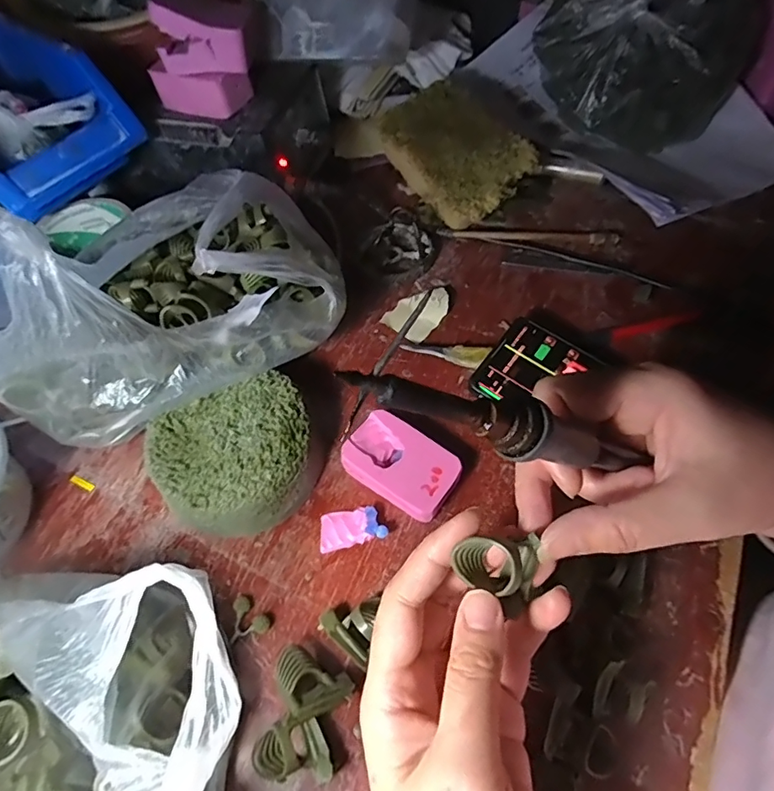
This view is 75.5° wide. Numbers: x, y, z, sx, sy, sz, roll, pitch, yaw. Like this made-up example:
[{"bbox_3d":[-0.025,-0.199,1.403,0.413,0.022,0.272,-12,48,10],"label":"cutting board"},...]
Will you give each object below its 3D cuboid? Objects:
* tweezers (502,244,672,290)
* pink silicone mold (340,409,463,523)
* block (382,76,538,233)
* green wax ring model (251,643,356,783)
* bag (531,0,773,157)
[{"bbox_3d":[0.166,-0.109,0.417,0.126,0.008,0.022,15,61,10],"label":"tweezers"},{"bbox_3d":[0.009,0.046,0.325,0.070,0.022,0.048,31,65,18],"label":"pink silicone mold"},{"bbox_3d":[0.058,-0.216,0.451,0.092,0.054,0.135,-32,64,-16],"label":"block"},{"bbox_3d":[-0.043,0.163,0.255,0.041,0.026,0.055,13,61,9],"label":"green wax ring model"},{"bbox_3d":[0.232,-0.320,0.451,0.166,0.131,0.125,32,65,19],"label":"bag"}]

